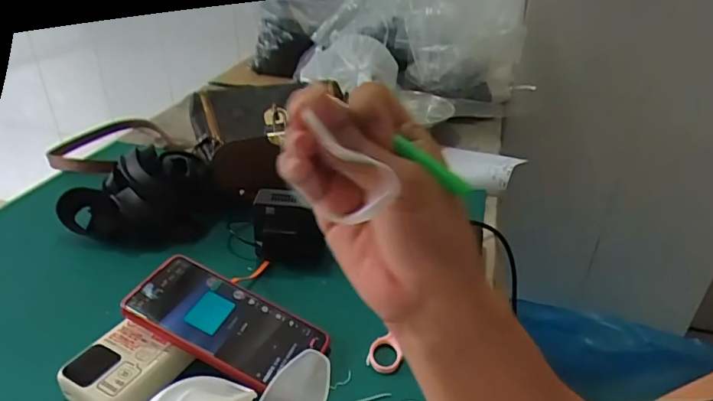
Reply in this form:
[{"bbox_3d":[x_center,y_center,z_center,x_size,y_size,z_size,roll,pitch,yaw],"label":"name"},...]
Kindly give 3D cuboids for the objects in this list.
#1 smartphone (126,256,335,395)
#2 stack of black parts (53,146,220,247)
[{"bbox_3d":[-0.112,0.104,0.415,0.160,0.009,0.077,26,39,7],"label":"smartphone"},{"bbox_3d":[-0.258,-0.007,0.576,0.157,0.078,0.104,9,32,13],"label":"stack of black parts"}]

